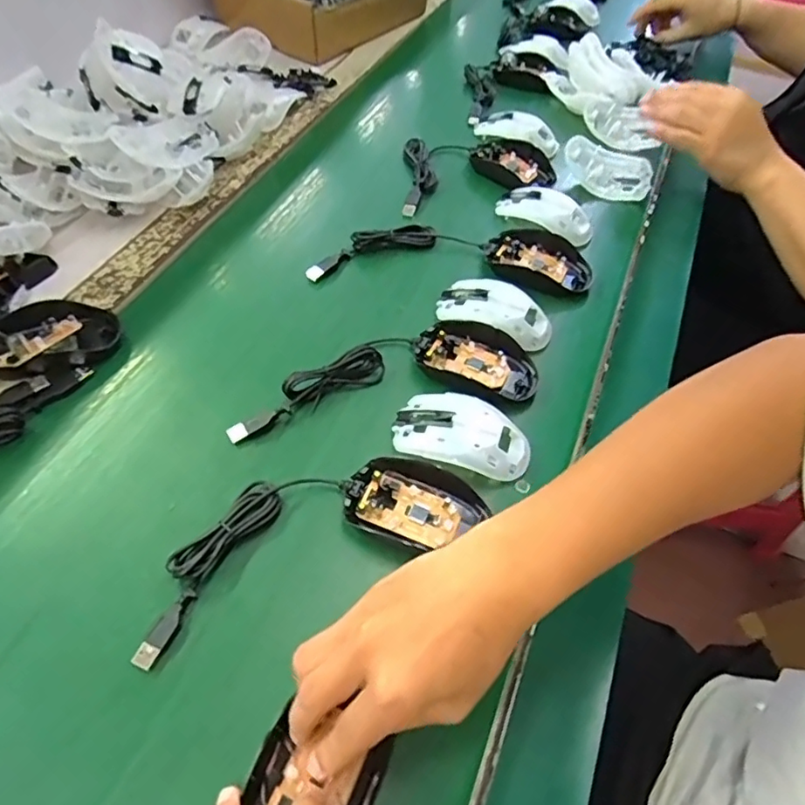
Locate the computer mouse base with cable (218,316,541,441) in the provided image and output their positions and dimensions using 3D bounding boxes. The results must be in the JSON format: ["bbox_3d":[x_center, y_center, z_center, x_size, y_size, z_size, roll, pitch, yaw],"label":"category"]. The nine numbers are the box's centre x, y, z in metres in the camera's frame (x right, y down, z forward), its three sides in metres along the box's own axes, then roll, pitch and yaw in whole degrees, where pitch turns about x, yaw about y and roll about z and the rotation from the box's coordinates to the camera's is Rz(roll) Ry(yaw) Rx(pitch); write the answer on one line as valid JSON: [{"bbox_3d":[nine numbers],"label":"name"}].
[{"bbox_3d":[-0.013,-0.025,0.466,0.241,0.022,0.085,-10,50,-4],"label":"computer mouse base with cable"}]

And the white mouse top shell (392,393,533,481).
[{"bbox_3d":[0.045,0.023,0.428,0.101,0.023,0.058,9,51,12],"label":"white mouse top shell"}]

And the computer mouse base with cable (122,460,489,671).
[{"bbox_3d":[-0.062,0.084,0.382,0.228,0.019,0.090,-21,51,-12],"label":"computer mouse base with cable"}]

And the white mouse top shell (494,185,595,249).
[{"bbox_3d":[0.150,-0.200,0.592,0.102,0.022,0.045,27,57,25],"label":"white mouse top shell"}]

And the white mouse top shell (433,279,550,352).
[{"bbox_3d":[0.083,-0.081,0.506,0.101,0.027,0.053,19,54,19],"label":"white mouse top shell"}]

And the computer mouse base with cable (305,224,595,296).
[{"bbox_3d":[0.051,-0.141,0.552,0.263,0.021,0.074,1,50,6],"label":"computer mouse base with cable"}]

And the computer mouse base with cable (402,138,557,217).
[{"bbox_3d":[0.072,-0.275,0.649,0.184,0.021,0.134,-19,51,-11],"label":"computer mouse base with cable"}]

